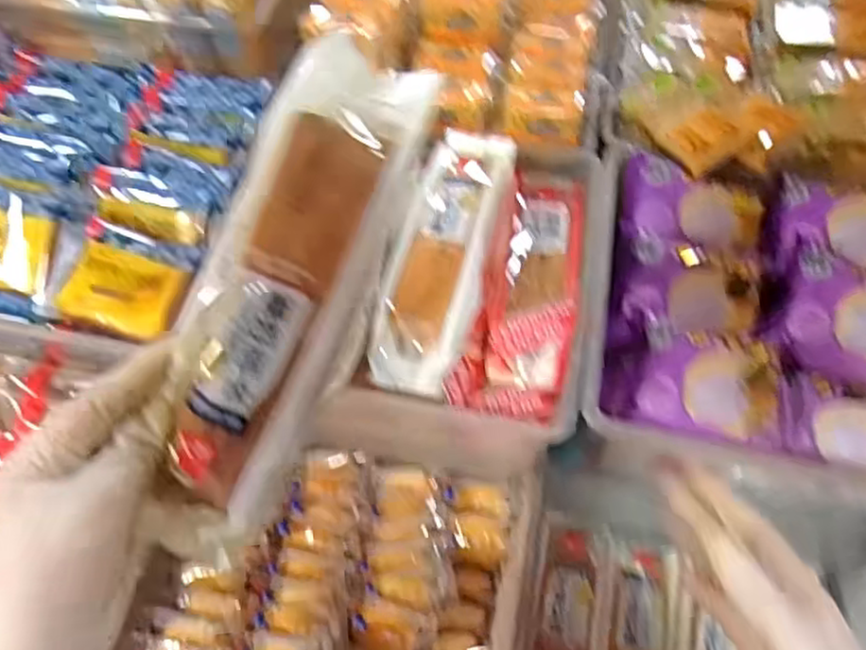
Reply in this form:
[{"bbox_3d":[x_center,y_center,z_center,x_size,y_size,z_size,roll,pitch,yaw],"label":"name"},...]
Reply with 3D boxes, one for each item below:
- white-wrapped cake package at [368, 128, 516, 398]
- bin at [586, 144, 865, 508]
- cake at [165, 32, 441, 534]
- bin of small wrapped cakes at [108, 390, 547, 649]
[{"bbox_3d":[0.012,-0.064,0.589,0.073,0.040,0.251,12,57,8],"label":"white-wrapped cake package"},{"bbox_3d":[0.277,-0.006,0.583,0.286,0.078,0.288,10,57,6],"label":"bin"},{"bbox_3d":[-0.061,-0.025,0.306,0.065,0.026,0.205,19,85,12],"label":"cake"},{"bbox_3d":[-0.076,0.231,0.575,0.290,0.091,0.338,9,57,6],"label":"bin of small wrapped cakes"}]

